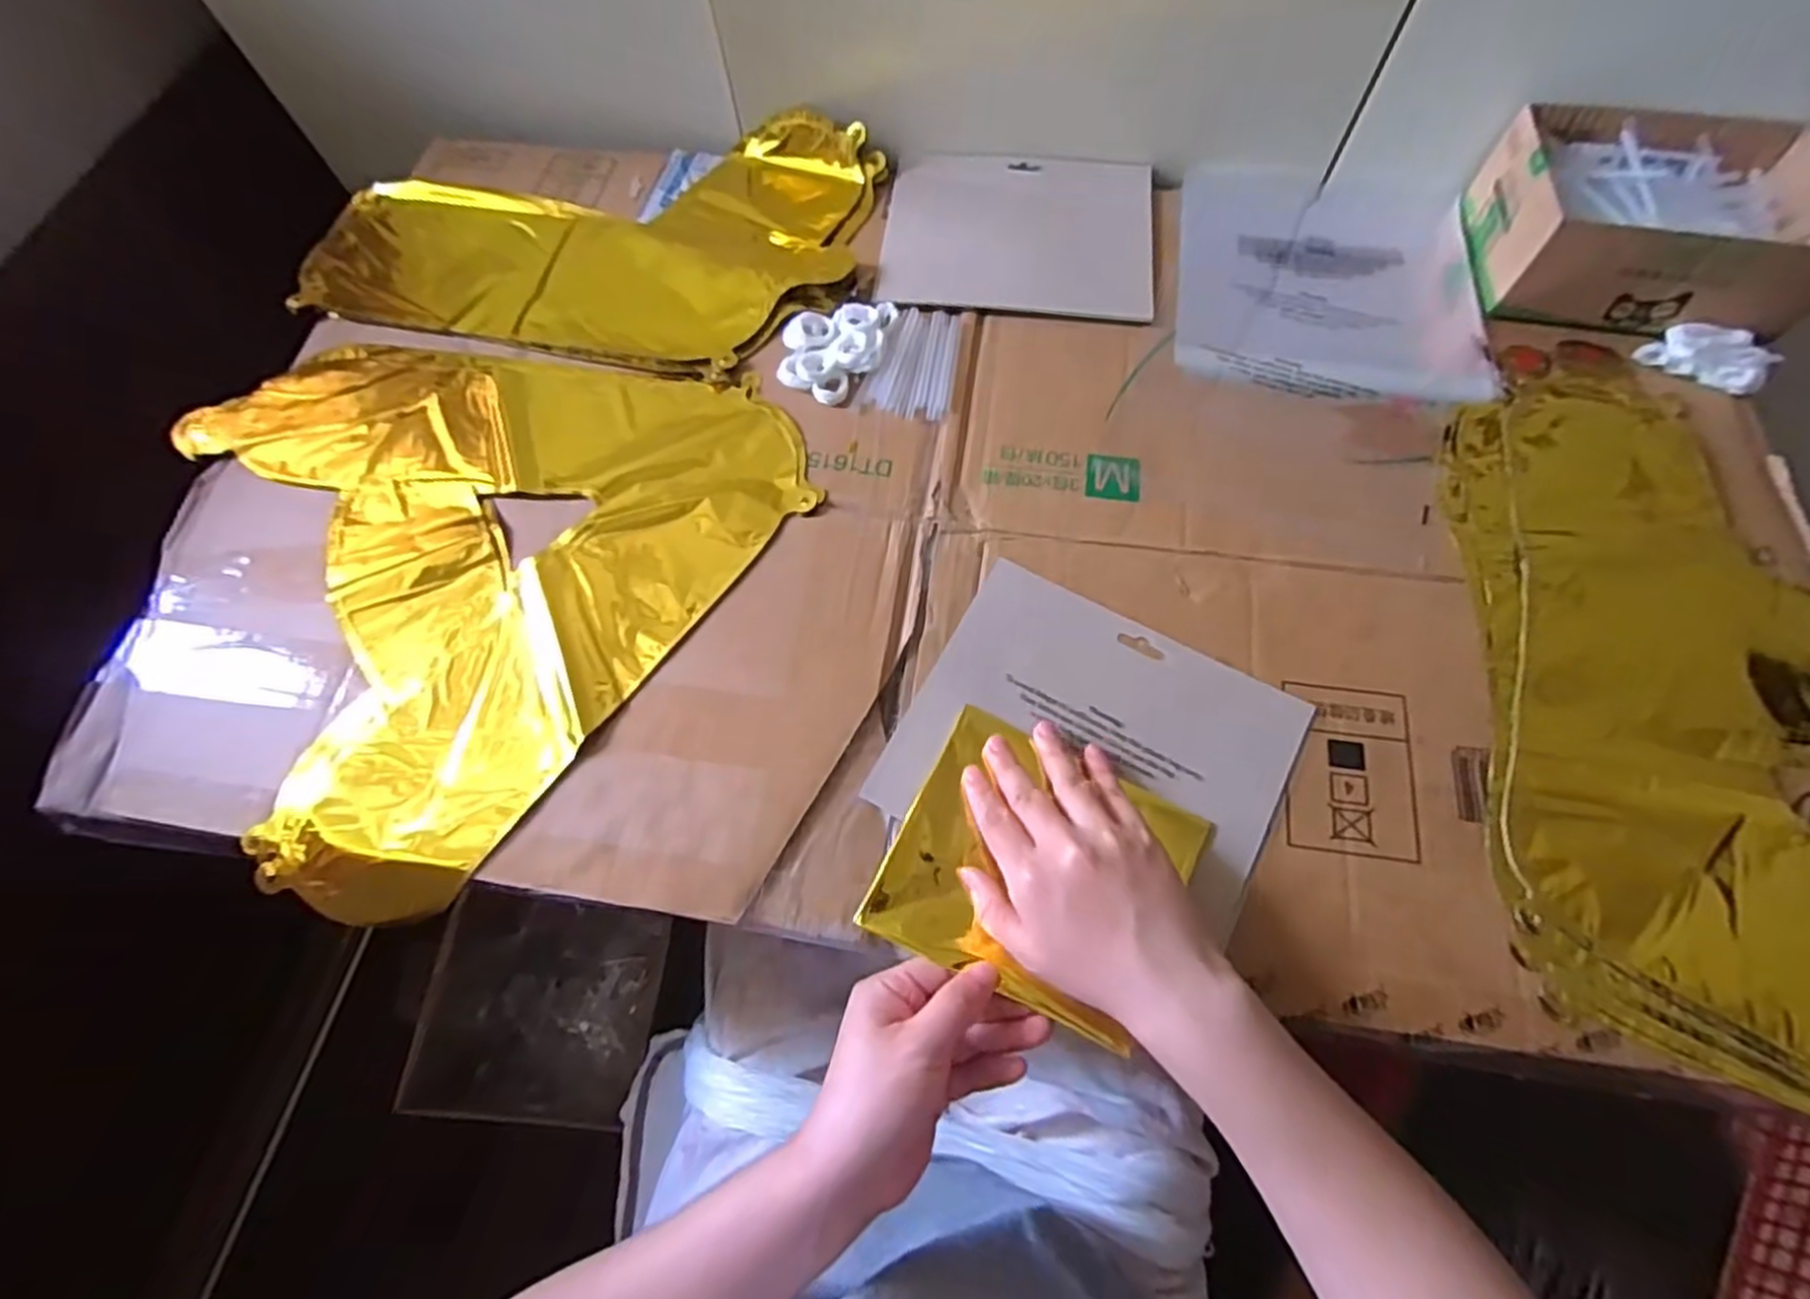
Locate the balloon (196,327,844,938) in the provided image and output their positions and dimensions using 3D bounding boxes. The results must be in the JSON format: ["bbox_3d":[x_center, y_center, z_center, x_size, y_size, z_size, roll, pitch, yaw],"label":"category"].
[{"bbox_3d":[-0.240,-0.077,0.477,0.338,0.030,0.366,-25,69,-7],"label":"balloon"}]

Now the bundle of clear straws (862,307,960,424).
[{"bbox_3d":[0.008,-0.193,0.507,0.054,0.008,0.087,11,67,6],"label":"bundle of clear straws"}]

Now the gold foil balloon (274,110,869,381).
[{"bbox_3d":[-0.232,-0.320,0.569,0.388,0.032,0.233,11,67,6],"label":"gold foil balloon"}]

